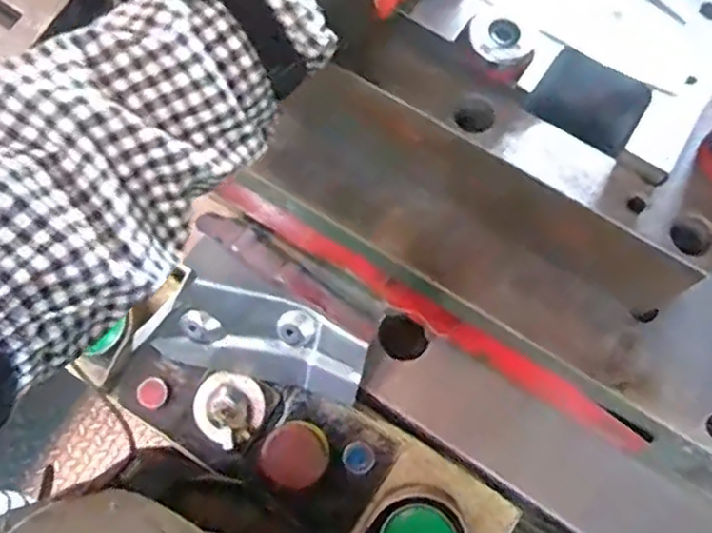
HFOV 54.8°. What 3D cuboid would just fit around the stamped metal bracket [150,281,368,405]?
[{"bbox_3d":[-0.087,0.069,0.637,0.191,0.097,0.030,13,27,2],"label":"stamped metal bracket"}]

